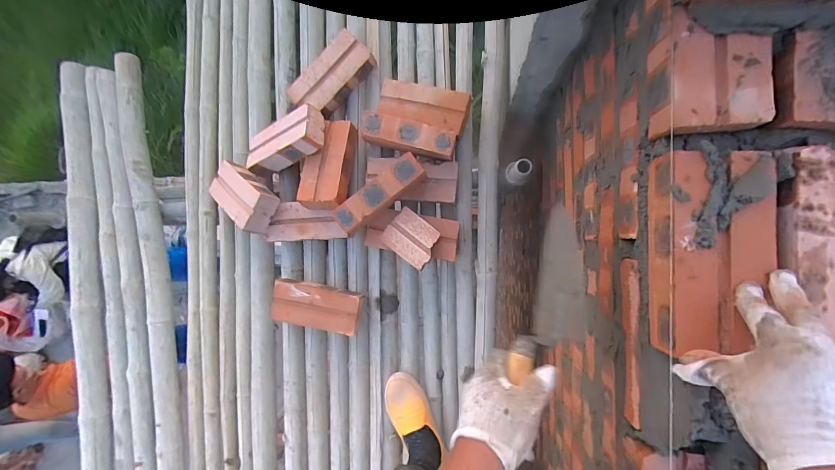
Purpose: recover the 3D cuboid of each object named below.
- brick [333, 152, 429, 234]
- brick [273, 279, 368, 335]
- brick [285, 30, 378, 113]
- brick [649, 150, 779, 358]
[{"bbox_3d":[-0.075,-0.084,0.785,0.201,0.090,0.060,-38,84,5],"label":"brick"},{"bbox_3d":[-0.234,0.166,0.887,0.204,0.070,0.100,10,90,8],"label":"brick"},{"bbox_3d":[-0.198,-0.366,0.885,0.101,0.077,0.201,43,95,6],"label":"brick"},{"bbox_3d":[0.291,0.016,0.377,0.095,0.051,0.190,-1,90,4],"label":"brick"}]

